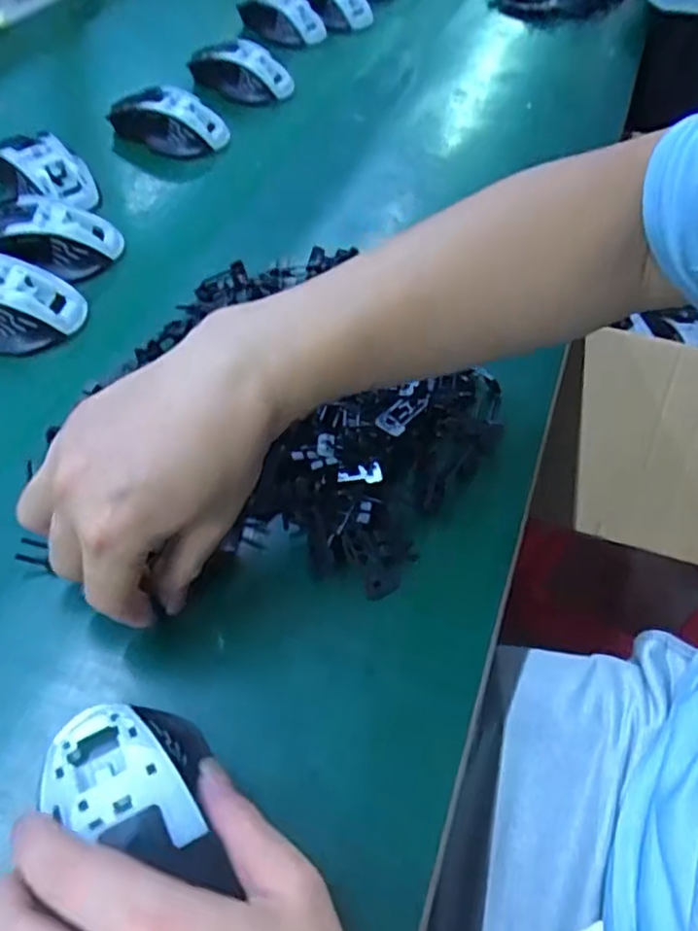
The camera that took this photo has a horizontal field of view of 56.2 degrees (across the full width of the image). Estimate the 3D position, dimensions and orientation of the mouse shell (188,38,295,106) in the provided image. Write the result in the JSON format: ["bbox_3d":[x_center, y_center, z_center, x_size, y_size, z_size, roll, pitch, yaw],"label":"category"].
[{"bbox_3d":[-0.123,-0.447,0.737,0.110,0.034,0.069,23,55,13],"label":"mouse shell"}]

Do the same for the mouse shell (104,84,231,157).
[{"bbox_3d":[-0.180,-0.341,0.648,0.113,0.041,0.062,-2,54,-5],"label":"mouse shell"}]

